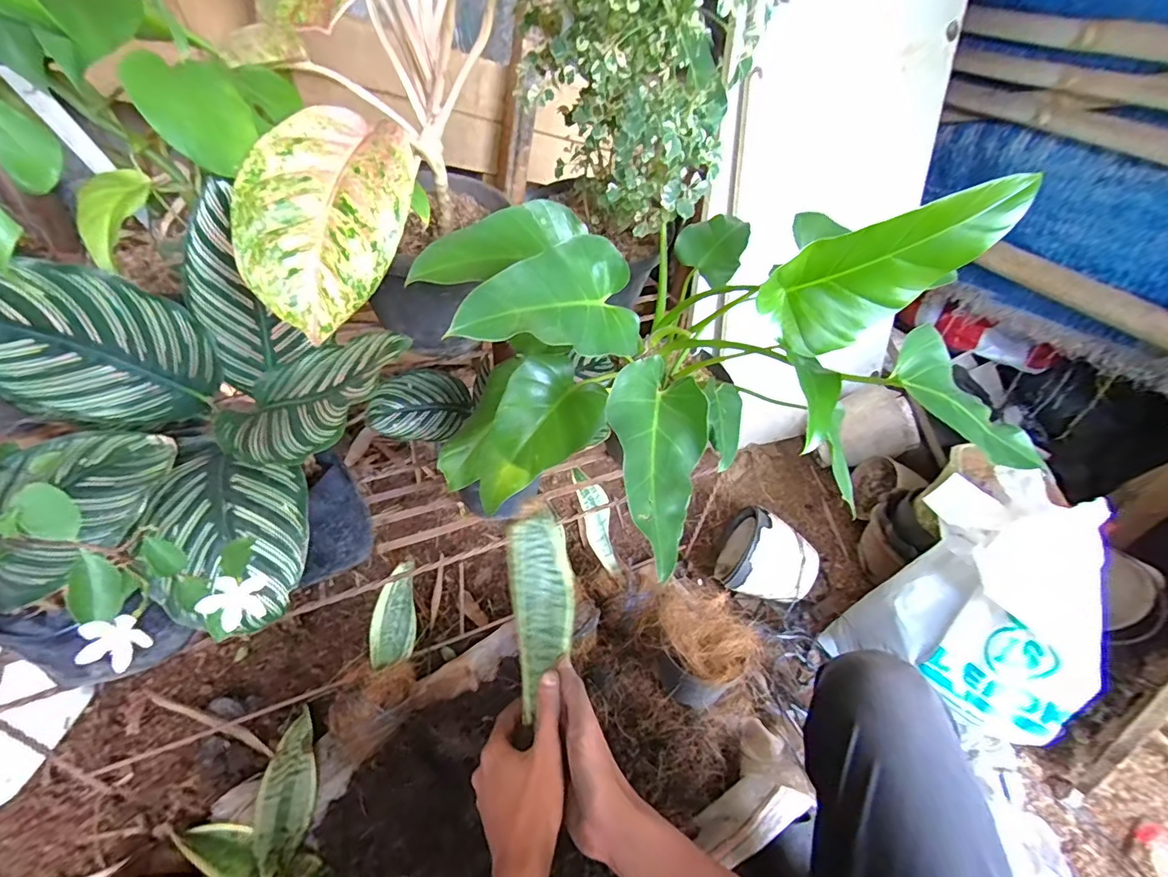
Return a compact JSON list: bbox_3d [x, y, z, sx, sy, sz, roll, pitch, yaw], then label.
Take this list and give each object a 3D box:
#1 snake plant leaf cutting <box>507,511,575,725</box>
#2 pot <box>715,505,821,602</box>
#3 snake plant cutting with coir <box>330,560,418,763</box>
[{"bbox_3d":[-0.041,0.155,0.497,0.062,0.033,0.165,0,72,-8],"label":"snake plant leaf cutting"},{"bbox_3d":[0.372,0.235,1.031,0.174,0.149,0.162,23,39,16],"label":"pot"},{"bbox_3d":[-0.306,0.335,0.772,0.102,0.067,0.289,10,76,4],"label":"snake plant cutting with coir"}]

